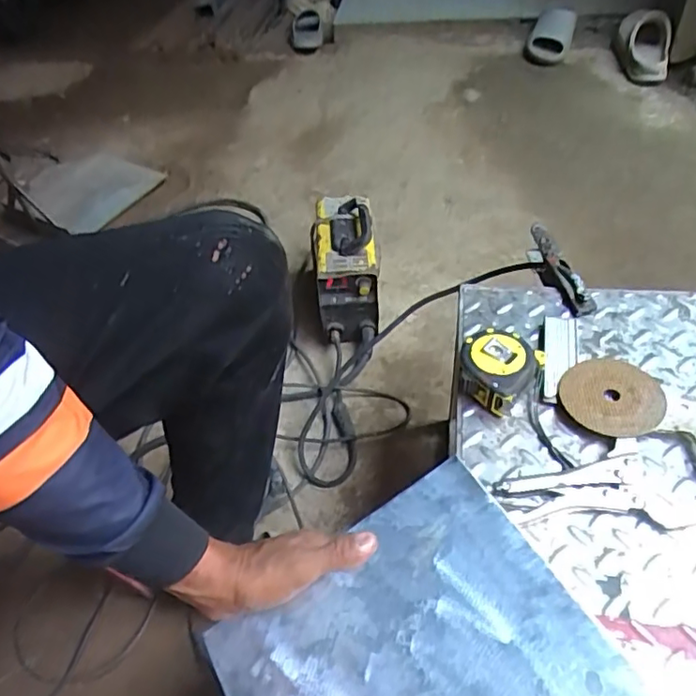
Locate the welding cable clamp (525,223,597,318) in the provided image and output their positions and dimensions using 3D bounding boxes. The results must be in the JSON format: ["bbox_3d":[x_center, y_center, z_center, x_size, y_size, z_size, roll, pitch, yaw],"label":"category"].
[{"bbox_3d":[0.262,-0.093,0.747,0.036,0.058,0.167,-8,47,-1],"label":"welding cable clamp"}]

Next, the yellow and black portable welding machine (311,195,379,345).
[{"bbox_3d":[-0.004,-0.140,1.064,0.108,0.188,0.175,-6,47,1],"label":"yellow and black portable welding machine"}]

